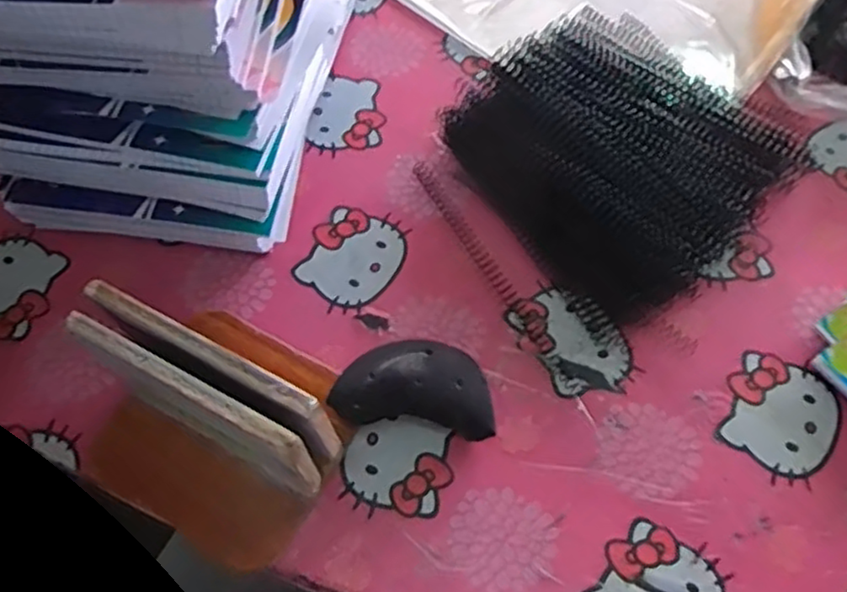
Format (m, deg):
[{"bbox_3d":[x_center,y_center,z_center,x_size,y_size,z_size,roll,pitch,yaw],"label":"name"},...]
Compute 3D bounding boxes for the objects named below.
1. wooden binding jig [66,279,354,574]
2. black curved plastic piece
[{"bbox_3d":[-0.139,0.063,0.407,0.170,0.116,0.136,28,67,13],"label":"wooden binding jig"},{"bbox_3d":[-0.005,0.060,0.455,0.103,0.031,0.063,6,64,3],"label":"black curved plastic piece"}]

